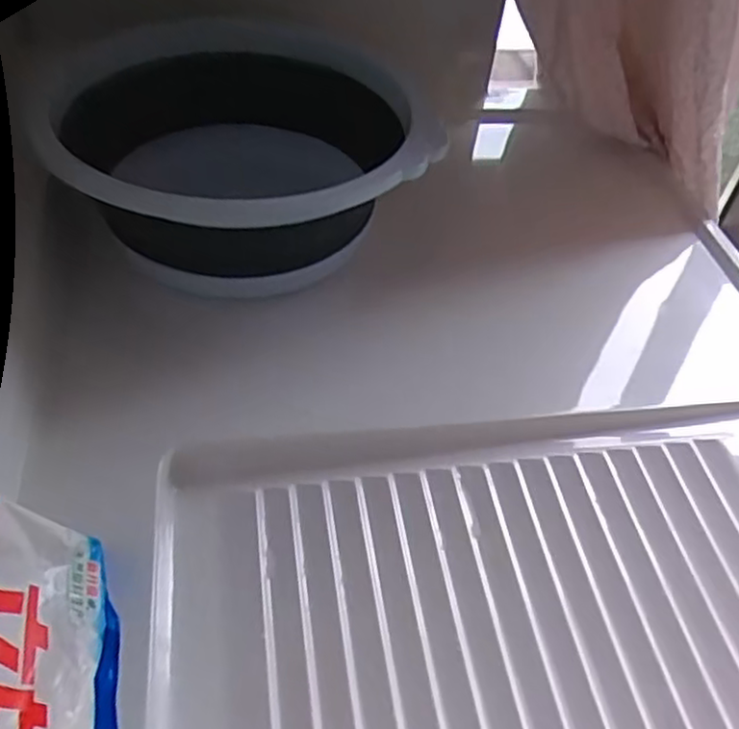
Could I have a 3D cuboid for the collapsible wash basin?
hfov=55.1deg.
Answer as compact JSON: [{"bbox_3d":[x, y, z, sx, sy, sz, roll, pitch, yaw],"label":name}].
[{"bbox_3d":[-0.096,-0.157,0.549,0.259,0.110,0.238,-6,49,-12],"label":"collapsible wash basin"}]

